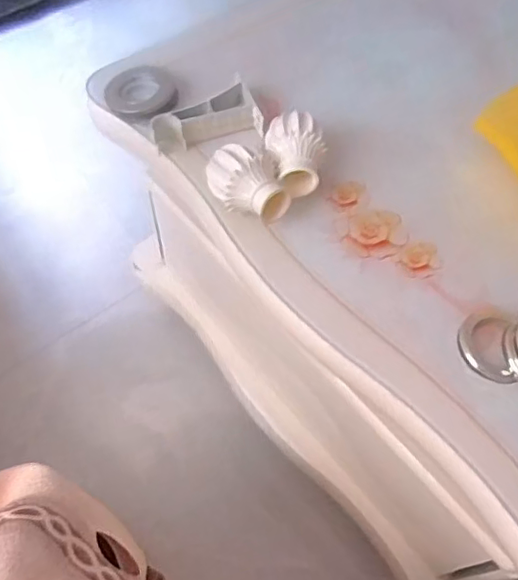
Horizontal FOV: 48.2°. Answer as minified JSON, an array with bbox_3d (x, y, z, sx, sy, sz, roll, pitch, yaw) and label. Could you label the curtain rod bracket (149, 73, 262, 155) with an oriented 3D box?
[{"bbox_3d":[-0.056,-0.178,0.591,0.109,0.034,0.061,-14,61,-11],"label":"curtain rod bracket"}]

